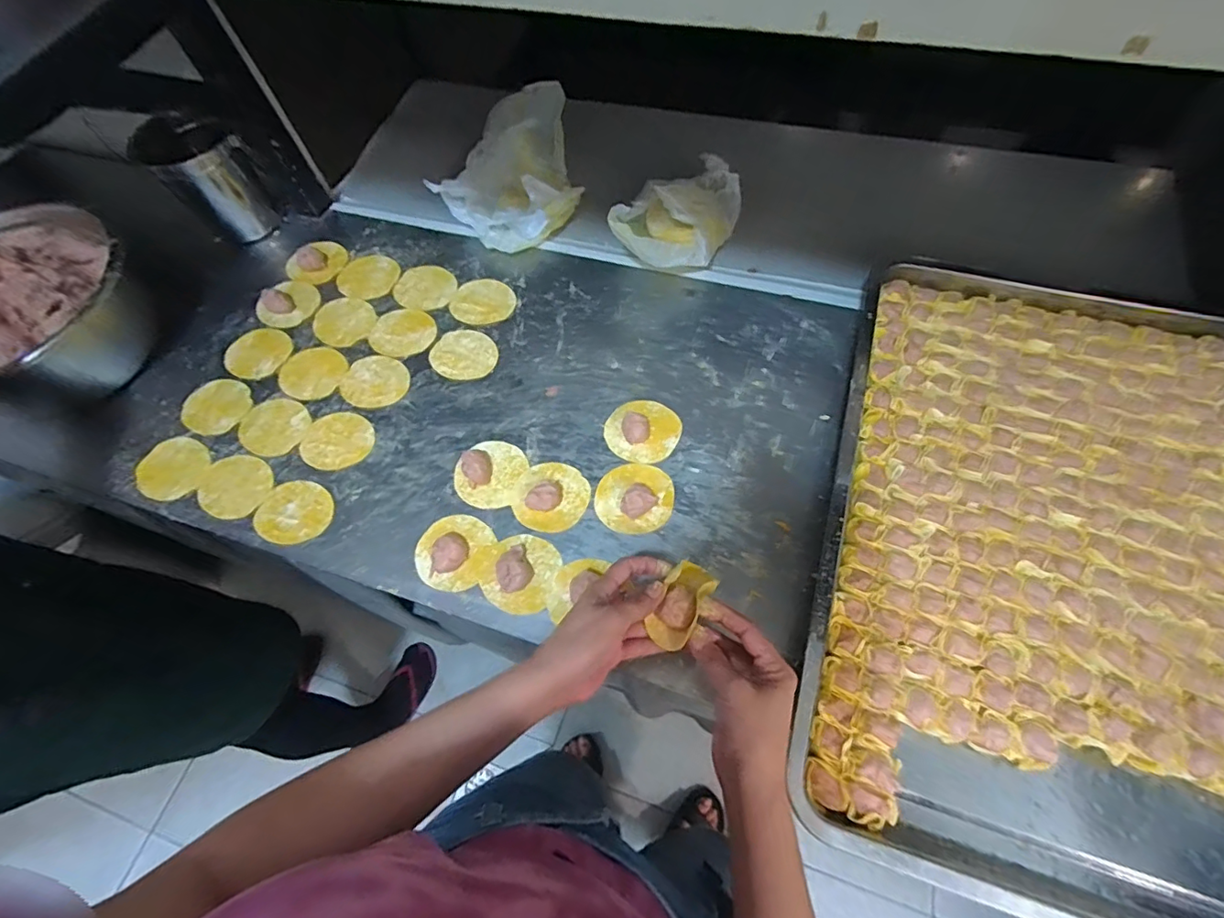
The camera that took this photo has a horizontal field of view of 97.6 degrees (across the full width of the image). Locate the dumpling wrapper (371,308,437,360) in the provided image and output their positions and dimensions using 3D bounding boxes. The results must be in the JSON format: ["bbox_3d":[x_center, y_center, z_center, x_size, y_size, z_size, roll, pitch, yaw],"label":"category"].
[{"bbox_3d":[-0.269,-0.162,0.692,0.080,0.005,0.075,-1,65,3],"label":"dumpling wrapper"}]

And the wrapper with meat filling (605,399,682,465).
[{"bbox_3d":[0.034,-0.037,0.596,0.079,0.025,0.077,-1,65,3],"label":"wrapper with meat filling"}]

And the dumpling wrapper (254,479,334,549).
[{"bbox_3d":[-0.346,0.059,0.586,0.081,0.005,0.073,24,69,13],"label":"dumpling wrapper"}]

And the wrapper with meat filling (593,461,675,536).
[{"bbox_3d":[0.024,0.036,0.560,0.080,0.026,0.079,-1,65,3],"label":"wrapper with meat filling"}]

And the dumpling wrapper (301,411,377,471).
[{"bbox_3d":[-0.319,-0.021,0.626,0.080,0.004,0.071,1,67,1],"label":"dumpling wrapper"}]

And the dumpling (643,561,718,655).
[{"bbox_3d":[0.058,0.117,0.437,0.035,0.020,0.072,25,60,14],"label":"dumpling"}]

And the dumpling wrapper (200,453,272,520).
[{"bbox_3d":[-0.428,0.031,0.610,0.081,0.005,0.073,24,70,11],"label":"dumpling wrapper"}]

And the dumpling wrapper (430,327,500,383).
[{"bbox_3d":[-0.185,-0.129,0.668,0.081,0.005,0.072,30,70,15],"label":"dumpling wrapper"}]

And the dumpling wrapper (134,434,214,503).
[{"bbox_3d":[-0.512,0.011,0.627,0.084,0.004,0.076,18,67,11],"label":"dumpling wrapper"}]

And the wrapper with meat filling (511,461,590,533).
[{"bbox_3d":[-0.066,0.035,0.567,0.078,0.027,0.078,-1,65,3],"label":"wrapper with meat filling"}]

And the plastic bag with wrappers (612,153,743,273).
[{"bbox_3d":[0.084,-0.299,0.669,0.128,0.101,0.161,16,67,10],"label":"plastic bag with wrappers"}]

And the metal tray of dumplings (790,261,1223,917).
[{"bbox_3d":[0.406,0.073,0.501,0.393,0.062,0.599,16,67,10],"label":"metal tray of dumplings"}]

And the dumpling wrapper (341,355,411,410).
[{"bbox_3d":[-0.290,-0.094,0.658,0.078,0.004,0.073,0,66,-1],"label":"dumpling wrapper"}]

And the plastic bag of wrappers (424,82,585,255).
[{"bbox_3d":[-0.120,-0.388,0.727,0.155,0.095,0.207,28,70,15],"label":"plastic bag of wrappers"}]

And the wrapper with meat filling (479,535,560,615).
[{"bbox_3d":[-0.092,0.112,0.536,0.072,0.020,0.078,-1,65,3],"label":"wrapper with meat filling"}]

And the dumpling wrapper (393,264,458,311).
[{"bbox_3d":[-0.253,-0.231,0.723,0.088,0.004,0.073,32,71,16],"label":"dumpling wrapper"}]

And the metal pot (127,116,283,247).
[{"bbox_3d":[-0.544,-0.379,0.732,0.088,0.148,0.099,38,73,18],"label":"metal pot"}]

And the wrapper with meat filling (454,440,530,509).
[{"bbox_3d":[-0.135,0.011,0.586,0.071,0.022,0.078,-1,65,3],"label":"wrapper with meat filling"}]

